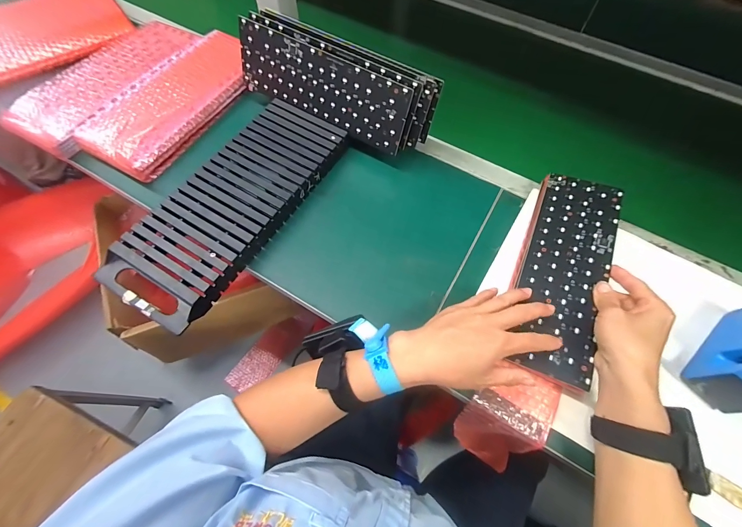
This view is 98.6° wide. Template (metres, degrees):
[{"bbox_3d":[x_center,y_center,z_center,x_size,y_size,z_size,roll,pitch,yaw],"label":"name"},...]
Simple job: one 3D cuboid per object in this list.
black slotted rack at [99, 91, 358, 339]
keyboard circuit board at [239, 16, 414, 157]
[{"bbox_3d":[-0.182,-0.085,0.425,0.138,0.030,0.343,29,66,11],"label":"black slotted rack"},{"bbox_3d":[-0.074,-0.252,0.458,0.272,0.090,0.005,29,47,11],"label":"keyboard circuit board"}]

